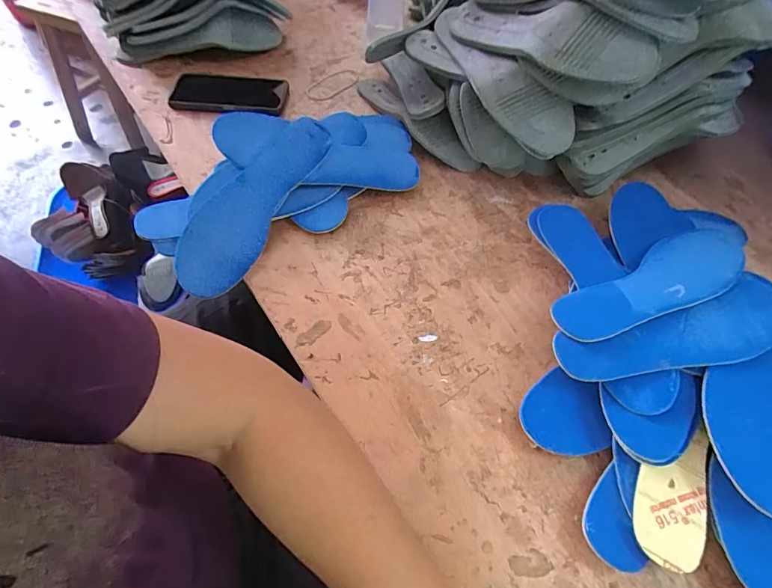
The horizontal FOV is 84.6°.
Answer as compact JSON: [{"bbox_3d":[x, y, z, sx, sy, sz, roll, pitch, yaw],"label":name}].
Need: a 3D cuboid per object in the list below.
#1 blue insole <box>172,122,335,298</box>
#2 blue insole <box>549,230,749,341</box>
[{"bbox_3d":[-0.148,-0.104,0.476,0.071,0.028,0.236,28,73,14],"label":"blue insole"},{"bbox_3d":[0.276,-0.010,0.425,0.246,0.011,0.074,-25,61,-19],"label":"blue insole"}]

